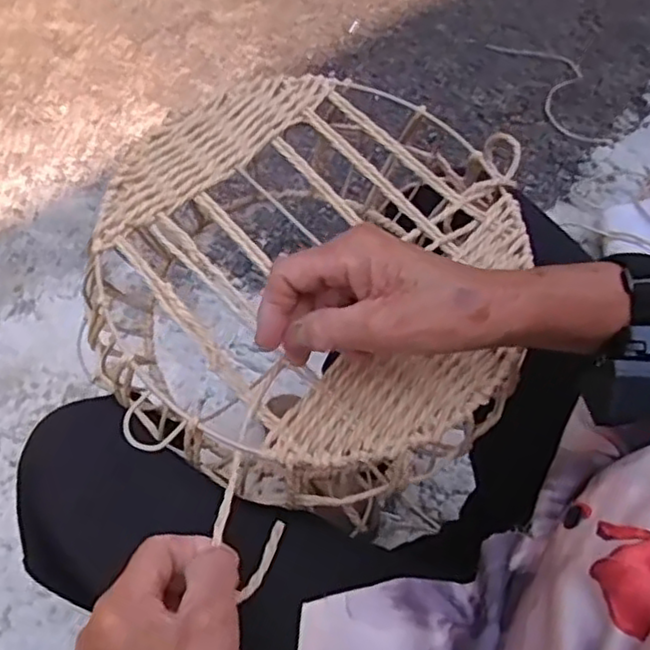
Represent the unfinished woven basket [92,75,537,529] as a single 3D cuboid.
[{"bbox_3d":[-0.003,-0.032,0.458,0.269,0.108,0.294,-1,55,1],"label":"unfinished woven basket"}]

